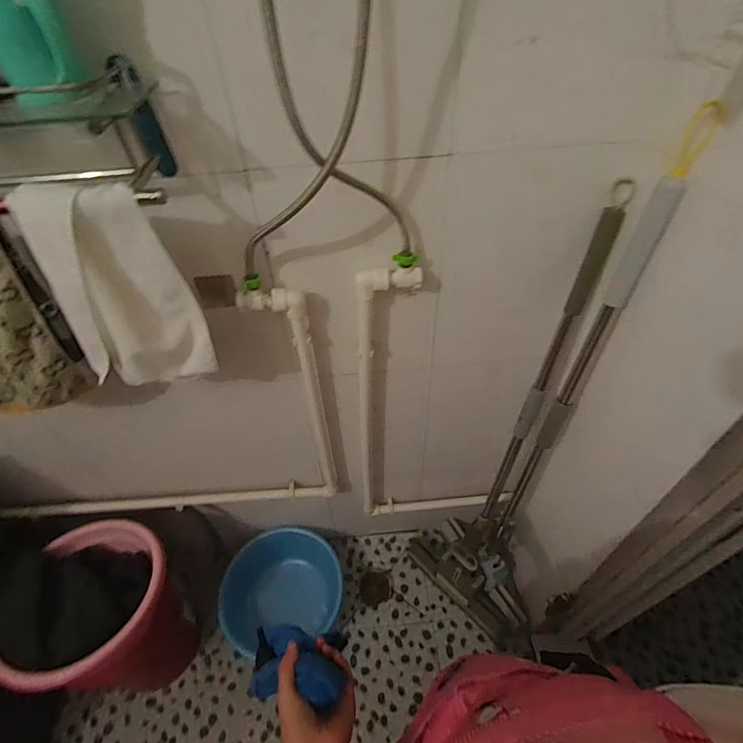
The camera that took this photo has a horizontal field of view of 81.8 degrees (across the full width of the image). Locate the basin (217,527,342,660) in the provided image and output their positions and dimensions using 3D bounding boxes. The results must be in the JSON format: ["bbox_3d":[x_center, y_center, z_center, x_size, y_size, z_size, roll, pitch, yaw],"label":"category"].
[{"bbox_3d":[-0.287,0.661,1.353,0.362,0.123,0.334,-12,48,-7],"label":"basin"}]

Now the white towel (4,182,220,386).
[{"bbox_3d":[-0.351,-0.100,0.603,0.181,0.307,0.035,-12,48,-6],"label":"white towel"}]

